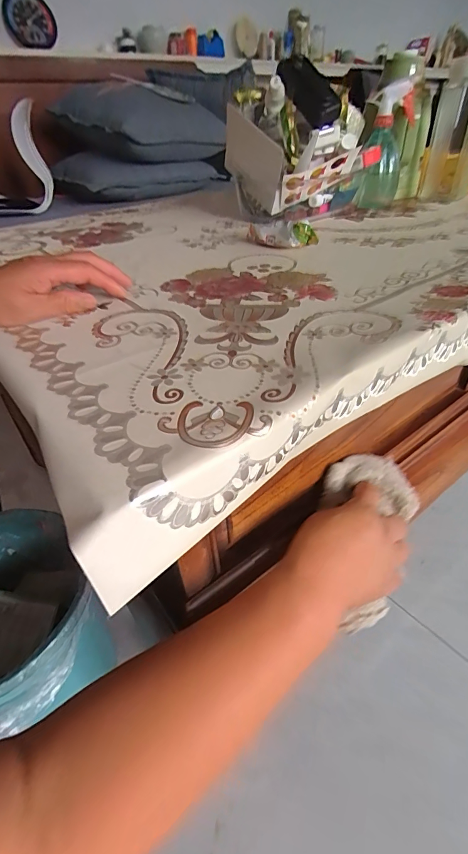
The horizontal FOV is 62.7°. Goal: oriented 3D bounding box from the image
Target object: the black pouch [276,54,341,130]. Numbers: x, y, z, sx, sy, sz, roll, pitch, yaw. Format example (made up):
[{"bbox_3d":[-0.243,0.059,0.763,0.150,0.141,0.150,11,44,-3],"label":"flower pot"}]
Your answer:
[{"bbox_3d":[0.103,-0.475,0.543,0.043,0.046,0.116,-32,82,-32],"label":"black pouch"}]

